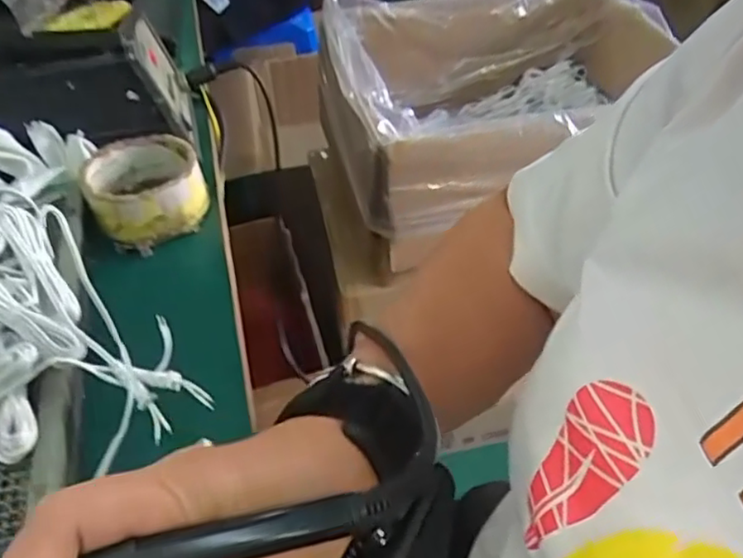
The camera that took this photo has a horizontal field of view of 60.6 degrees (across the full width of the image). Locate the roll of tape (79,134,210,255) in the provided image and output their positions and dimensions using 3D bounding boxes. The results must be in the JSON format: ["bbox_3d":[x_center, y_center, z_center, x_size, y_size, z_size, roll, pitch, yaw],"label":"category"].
[{"bbox_3d":[-0.168,-0.066,0.477,0.081,0.045,0.089,-1,44,1],"label":"roll of tape"}]

